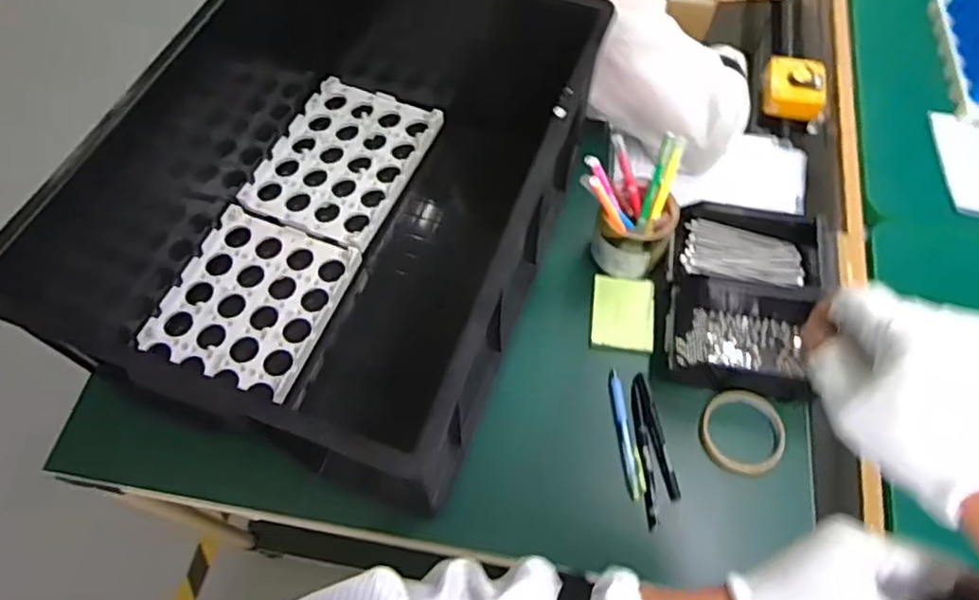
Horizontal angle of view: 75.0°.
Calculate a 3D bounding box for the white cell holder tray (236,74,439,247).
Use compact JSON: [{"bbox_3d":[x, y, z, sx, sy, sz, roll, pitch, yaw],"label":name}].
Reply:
[{"bbox_3d":[-0.192,-0.187,0.853,0.187,0.020,0.237,21,65,11],"label":"white cell holder tray"}]

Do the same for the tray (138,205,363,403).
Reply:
[{"bbox_3d":[-0.274,-0.005,0.747,0.181,0.018,0.202,19,64,10],"label":"tray"}]

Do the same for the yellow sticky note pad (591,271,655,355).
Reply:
[{"bbox_3d":[0.160,0.015,0.764,0.072,0.004,0.096,7,63,4],"label":"yellow sticky note pad"}]

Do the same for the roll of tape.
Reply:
[{"bbox_3d":[0.272,0.142,0.681,0.085,0.021,0.087,0,62,0],"label":"roll of tape"}]

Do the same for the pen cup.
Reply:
[{"bbox_3d":[0.173,-0.080,0.757,0.074,0.091,0.081,0,62,0],"label":"pen cup"}]

